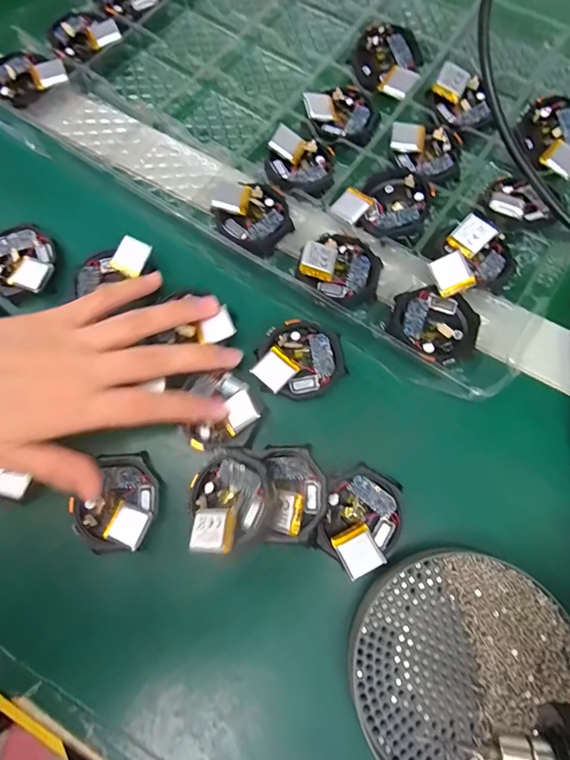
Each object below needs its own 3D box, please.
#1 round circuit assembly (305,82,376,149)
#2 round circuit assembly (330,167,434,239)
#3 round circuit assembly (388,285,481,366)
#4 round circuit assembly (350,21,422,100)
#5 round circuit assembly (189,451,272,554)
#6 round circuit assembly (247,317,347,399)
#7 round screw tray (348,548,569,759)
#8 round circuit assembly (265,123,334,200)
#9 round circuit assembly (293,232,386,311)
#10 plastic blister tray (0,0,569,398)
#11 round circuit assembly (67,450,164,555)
[{"bbox_3d":[0.043,-0.194,0.309,0.047,0.013,0.050,0,74,0],"label":"round circuit assembly"},{"bbox_3d":[0.069,-0.121,0.279,0.056,0.013,0.050,31,77,8],"label":"round circuit assembly"},{"bbox_3d":[0.092,-0.034,0.254,0.052,0.017,0.047,21,75,6],"label":"round circuit assembly"},{"bbox_3d":[0.078,-0.244,0.315,0.051,0.015,0.060,12,75,3],"label":"round circuit assembly"},{"bbox_3d":[-0.030,0.067,0.230,0.045,0.018,0.049,0,74,0],"label":"round circuit assembly"},{"bbox_3d":[0.009,-0.013,0.256,0.054,0.012,0.048,-9,75,-3],"label":"round circuit assembly"},{"bbox_3d":[0.086,0.146,0.206,0.102,0.013,0.112,0,74,0],"label":"round screw tray"},{"bbox_3d":[0.010,-0.152,0.291,0.045,0.015,0.052,-2,74,-1],"label":"round circuit assembly"},{"bbox_3d":[0.038,-0.071,0.266,0.052,0.012,0.046,36,77,9],"label":"round circuit assembly"},{"bbox_3d":[0.025,-0.216,0.306,0.435,0.019,0.288,33,77,9],"label":"plastic blister tray"},{"bbox_3d":[-0.095,0.069,0.234,0.050,0.010,0.052,0,74,0],"label":"round circuit assembly"}]

